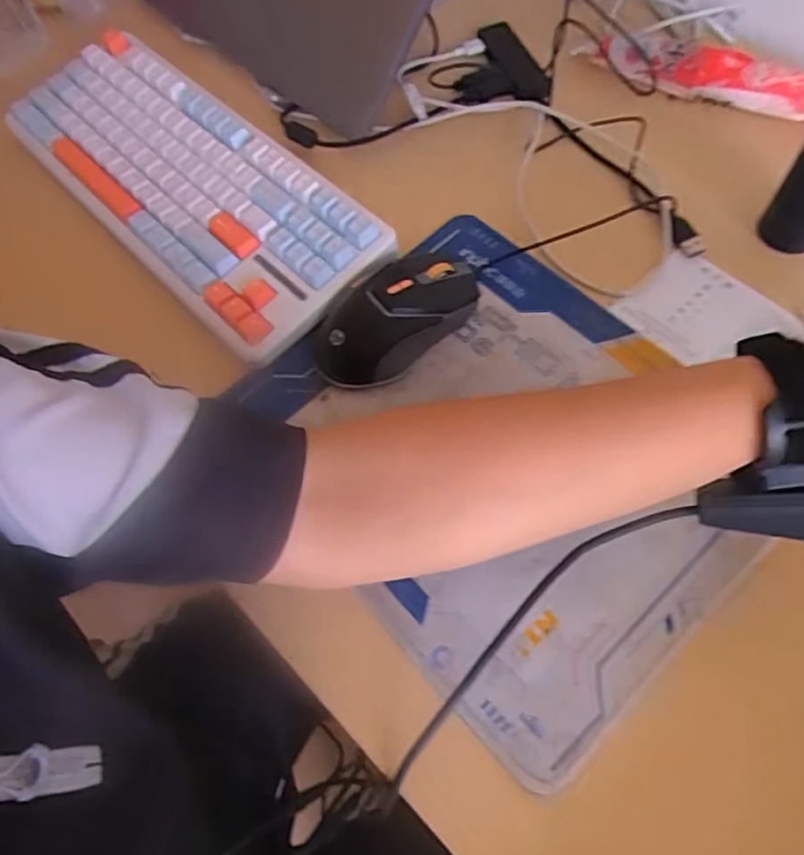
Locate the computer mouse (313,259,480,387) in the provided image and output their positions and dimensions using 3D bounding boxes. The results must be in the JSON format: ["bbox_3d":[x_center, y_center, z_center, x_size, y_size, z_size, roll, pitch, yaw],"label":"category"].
[{"bbox_3d":[-0.006,-0.076,0.402,0.116,0.037,0.064,-38,66,-14],"label":"computer mouse"}]

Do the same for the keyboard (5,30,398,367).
[{"bbox_3d":[-0.174,-0.198,0.476,0.137,0.034,0.369,-41,67,-15],"label":"keyboard"}]

